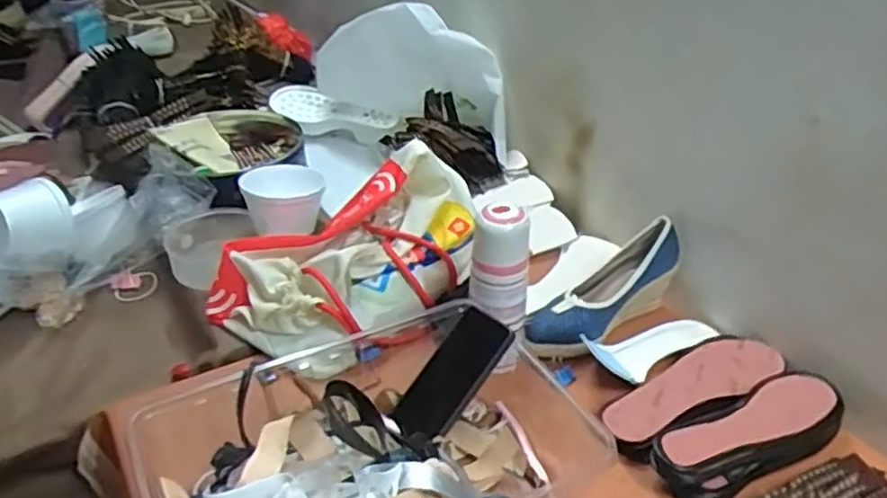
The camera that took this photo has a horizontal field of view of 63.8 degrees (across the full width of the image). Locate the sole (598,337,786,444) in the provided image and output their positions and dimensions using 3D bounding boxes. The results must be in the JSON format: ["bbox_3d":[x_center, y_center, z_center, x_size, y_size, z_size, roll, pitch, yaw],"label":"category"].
[{"bbox_3d":[0.278,0.160,0.790,0.241,0.027,0.076,-21,39,-29],"label":"sole"}]

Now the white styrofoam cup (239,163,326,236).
[{"bbox_3d":[-0.238,-0.076,1.059,0.110,0.084,0.111,-9,35,-14],"label":"white styrofoam cup"}]

